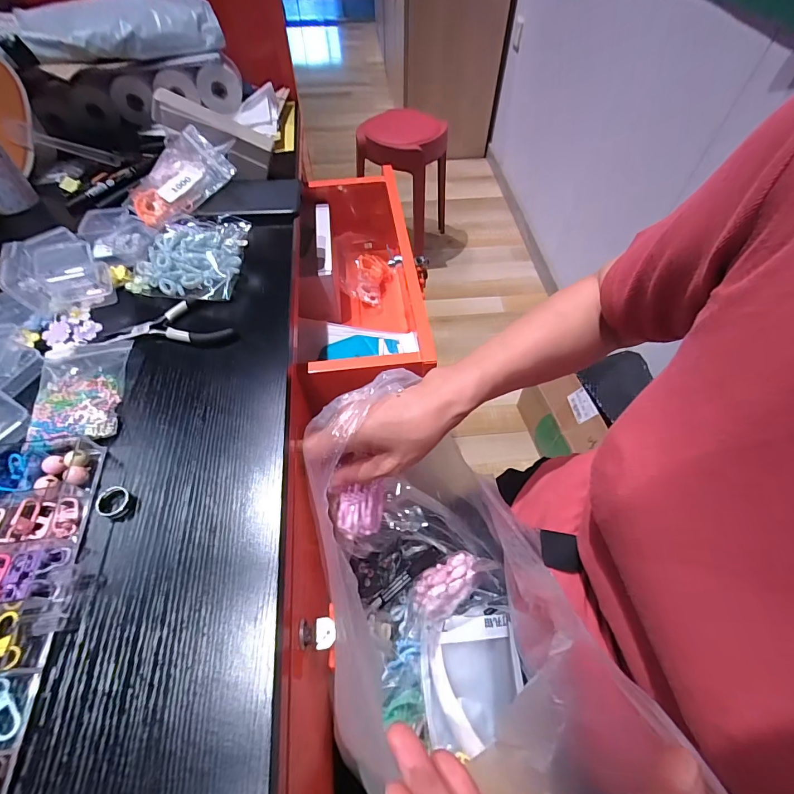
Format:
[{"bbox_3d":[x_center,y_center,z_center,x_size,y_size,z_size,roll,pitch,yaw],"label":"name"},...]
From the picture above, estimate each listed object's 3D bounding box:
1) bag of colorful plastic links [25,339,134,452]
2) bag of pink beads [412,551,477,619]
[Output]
[{"bbox_3d":[-0.254,-0.005,0.317,0.065,0.013,0.101,-15,58,-13],"label":"bag of colorful plastic links"},{"bbox_3d":[0.049,0.190,0.396,0.067,0.046,0.042,-24,59,-16],"label":"bag of pink beads"}]

